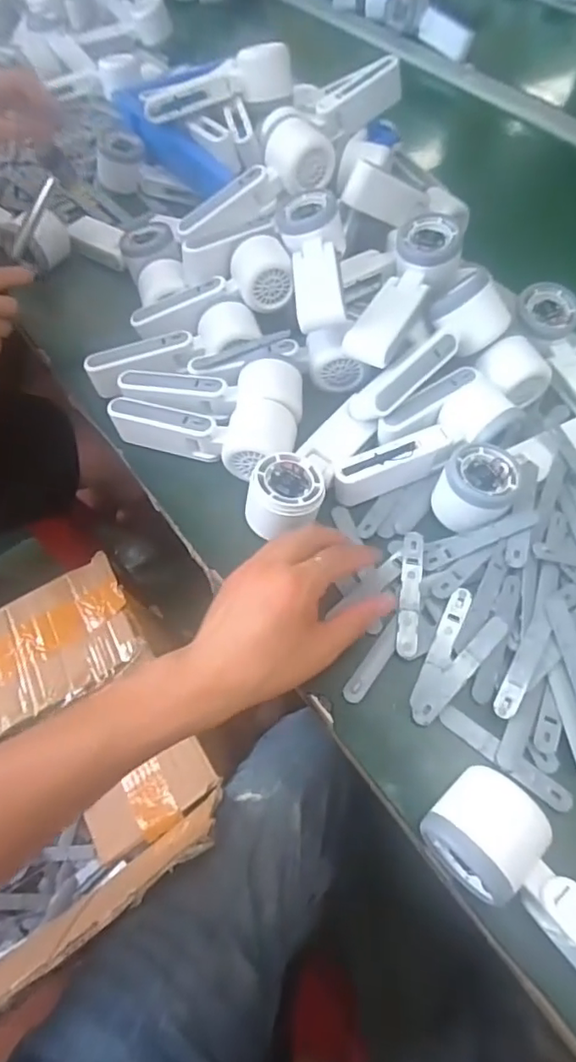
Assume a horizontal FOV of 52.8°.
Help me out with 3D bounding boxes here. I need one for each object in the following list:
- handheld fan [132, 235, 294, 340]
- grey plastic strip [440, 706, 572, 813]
[{"bbox_3d":[-0.075,-0.234,0.562,0.160,0.048,0.070,-18,59,9],"label":"handheld fan"},{"bbox_3d":[0.145,0.152,0.389,0.094,0.007,0.015,35,66,20],"label":"grey plastic strip"}]

